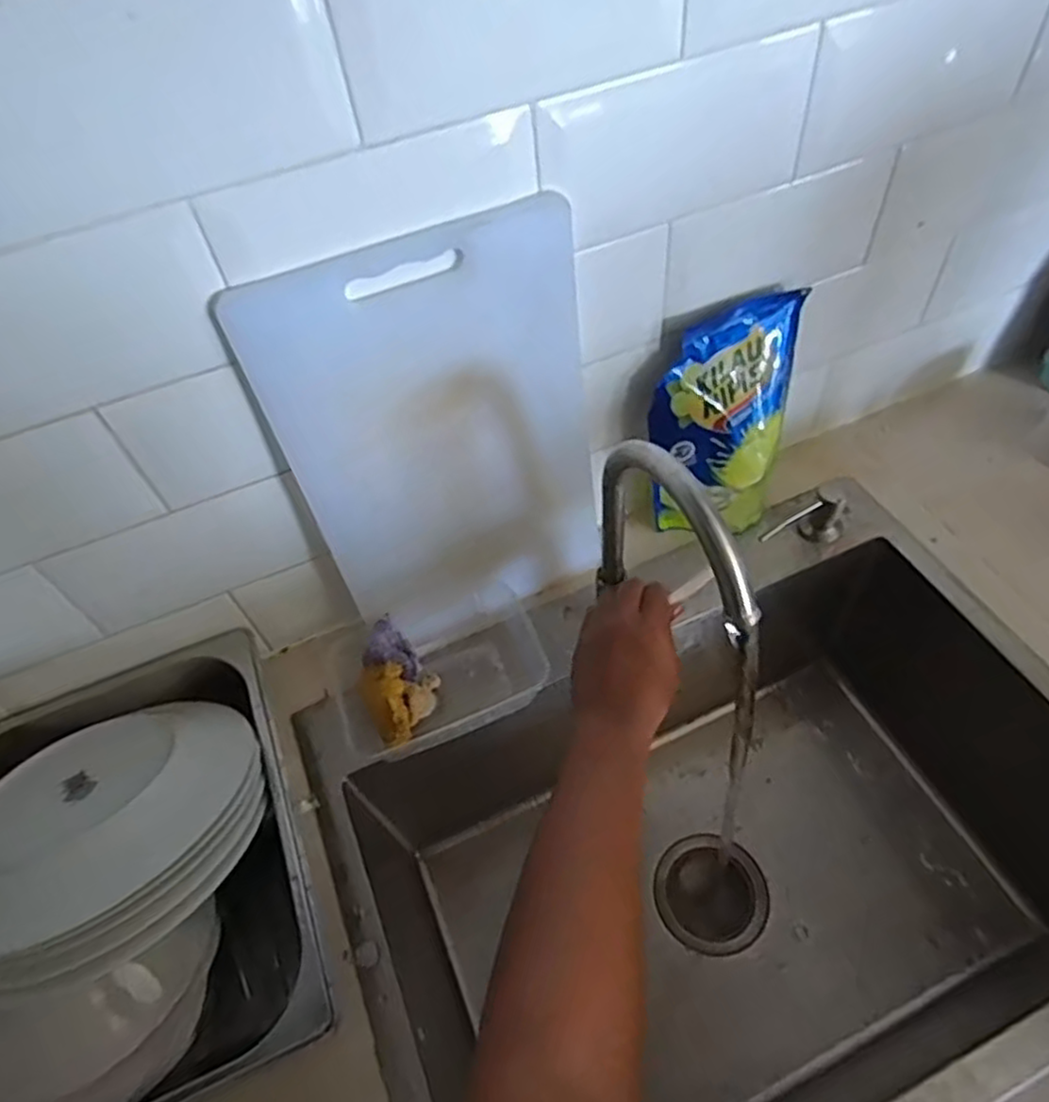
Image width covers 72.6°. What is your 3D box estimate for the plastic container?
[{"bbox_3d":[-0.079,0.096,0.624,0.171,0.055,0.125,-21,54,-10],"label":"plastic container"}]

